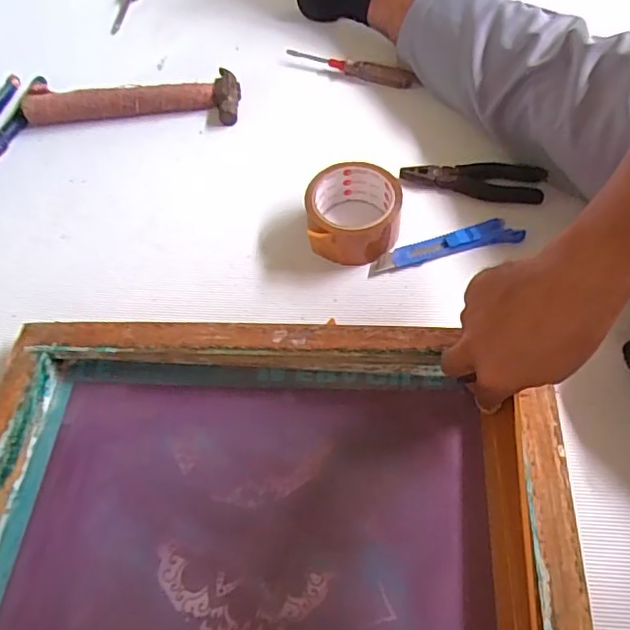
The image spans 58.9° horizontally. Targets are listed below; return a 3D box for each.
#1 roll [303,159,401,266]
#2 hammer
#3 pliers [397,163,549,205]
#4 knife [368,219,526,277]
[{"bbox_3d":[0.039,-0.104,0.569,0.091,0.055,0.088,-2,59,3],"label":"roll"},{"bbox_3d":[-0.228,-0.270,0.689,0.265,0.035,0.068,-1,59,3],"label":"hammer"},{"bbox_3d":[0.171,-0.151,0.604,0.148,0.013,0.044,12,61,10],"label":"pliers"},{"bbox_3d":[0.132,-0.070,0.569,0.158,0.012,0.030,-14,60,-4],"label":"knife"}]

